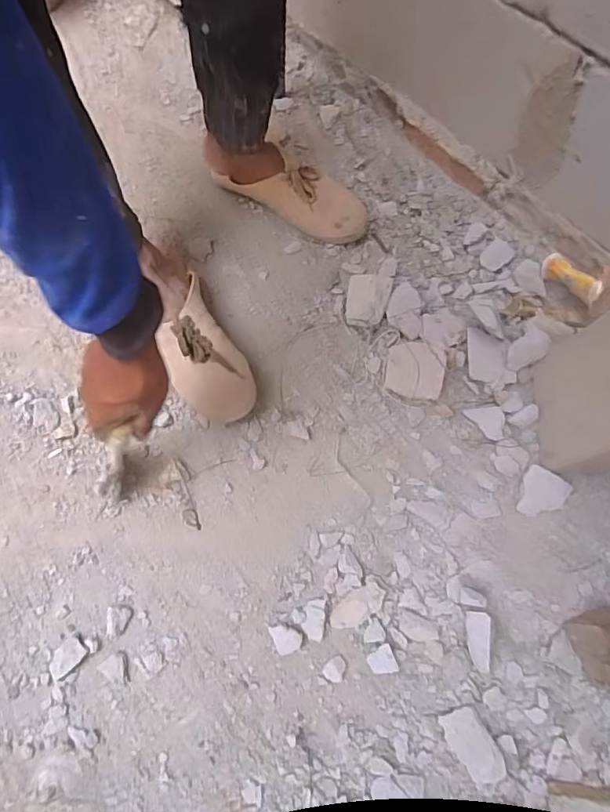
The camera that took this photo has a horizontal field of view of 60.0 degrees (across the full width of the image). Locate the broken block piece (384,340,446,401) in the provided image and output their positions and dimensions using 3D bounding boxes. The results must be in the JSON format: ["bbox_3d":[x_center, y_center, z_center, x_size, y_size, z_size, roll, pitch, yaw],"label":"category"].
[{"bbox_3d":[0.146,-0.048,0.707,0.076,0.007,0.074,4,83,24],"label":"broken block piece"}]

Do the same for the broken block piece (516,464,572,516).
[{"bbox_3d":[0.296,0.112,0.665,0.055,0.013,0.061,31,75,12],"label":"broken block piece"}]

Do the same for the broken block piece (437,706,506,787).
[{"bbox_3d":[0.182,0.366,0.572,0.040,0.020,0.074,-32,73,-8],"label":"broken block piece"}]

